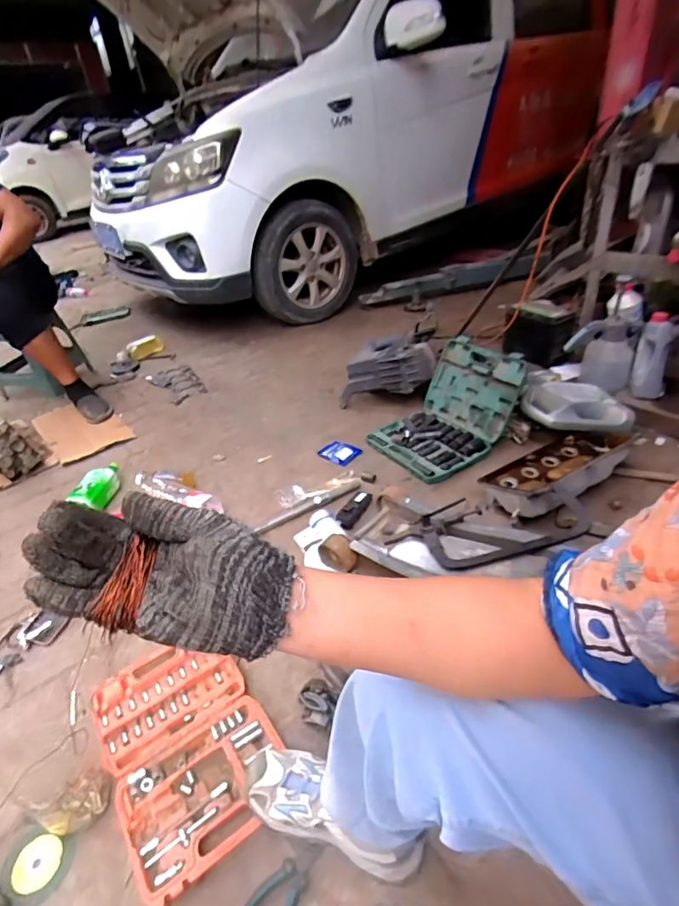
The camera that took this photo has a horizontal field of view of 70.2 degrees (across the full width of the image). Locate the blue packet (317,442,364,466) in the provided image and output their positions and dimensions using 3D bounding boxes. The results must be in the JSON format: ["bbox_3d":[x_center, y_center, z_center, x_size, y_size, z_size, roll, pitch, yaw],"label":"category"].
[{"bbox_3d":[0.001,-0.002,1.528,0.129,0.008,0.090,23,54,39],"label":"blue packet"}]

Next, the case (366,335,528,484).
[{"bbox_3d":[0.319,-0.151,1.472,0.410,0.225,0.326,-28,41,-27],"label":"case"}]

